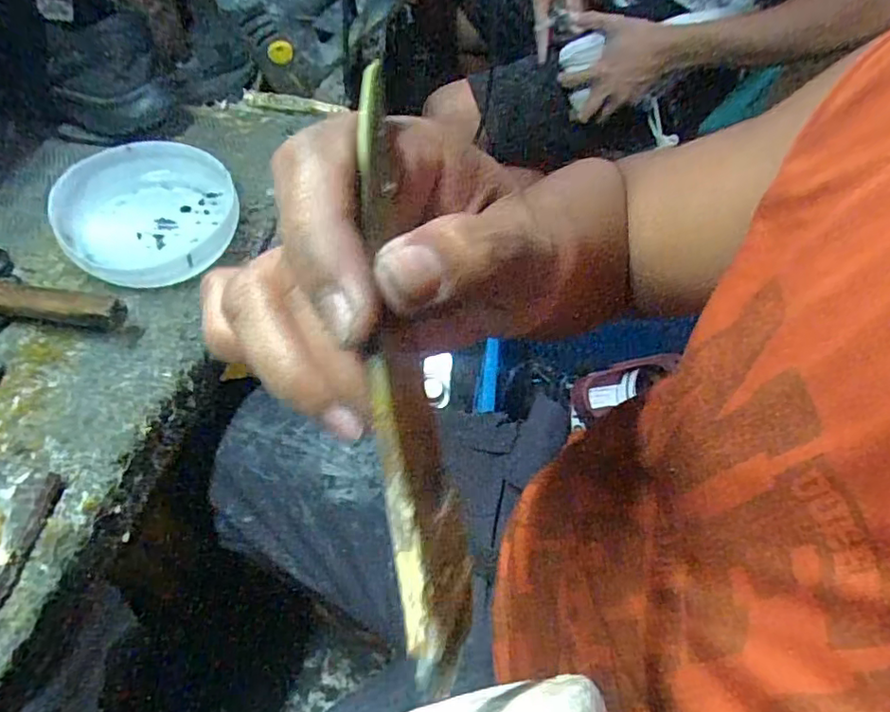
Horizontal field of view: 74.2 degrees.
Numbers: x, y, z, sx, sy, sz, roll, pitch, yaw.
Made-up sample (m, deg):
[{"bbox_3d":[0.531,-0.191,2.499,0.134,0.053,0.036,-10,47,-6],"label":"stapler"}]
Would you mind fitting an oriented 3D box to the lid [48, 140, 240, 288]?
[{"bbox_3d":[-0.255,-0.119,0.512,0.142,0.040,0.146,-18,59,-16],"label":"lid"}]

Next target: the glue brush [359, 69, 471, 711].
[{"bbox_3d":[-0.010,0.003,0.134,0.016,0.008,0.138,-8,86,-11],"label":"glue brush"}]

